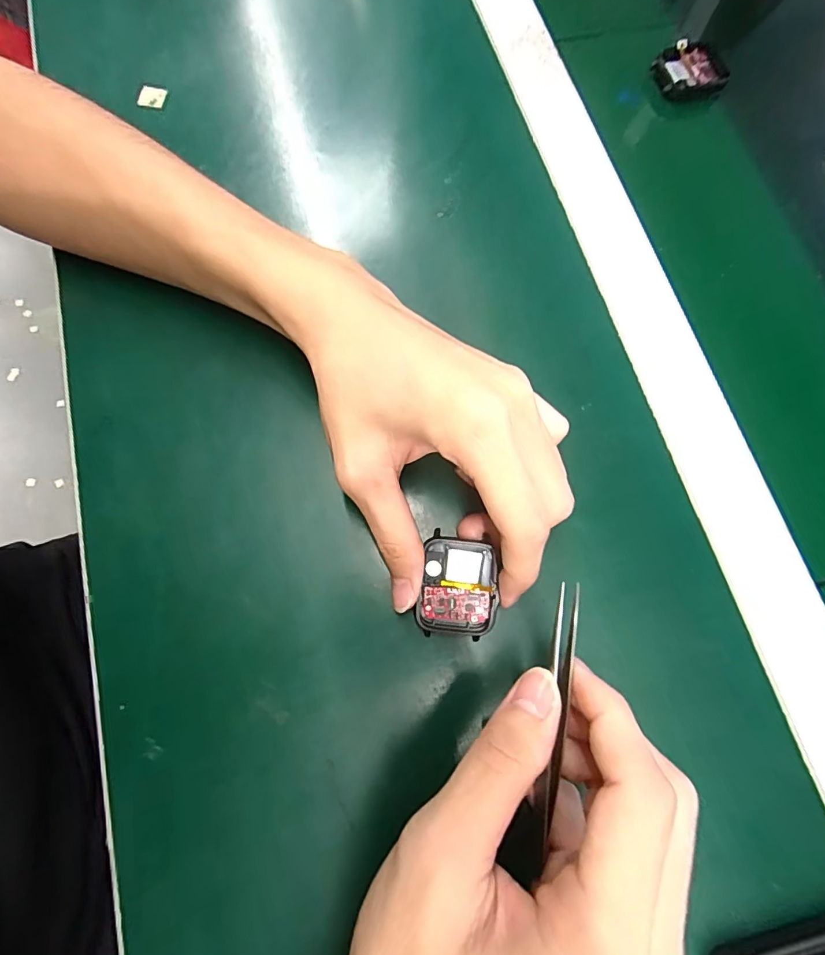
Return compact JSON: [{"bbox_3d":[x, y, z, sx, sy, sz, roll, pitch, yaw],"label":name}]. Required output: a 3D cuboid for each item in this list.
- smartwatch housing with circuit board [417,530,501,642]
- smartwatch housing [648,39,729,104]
[{"bbox_3d":[0.022,0.051,0.213,0.035,0.013,0.044,9,76,2],"label":"smartwatch housing with circuit board"},{"bbox_3d":[0.187,-0.272,0.309,0.043,0.012,0.042,0,76,0],"label":"smartwatch housing"}]

